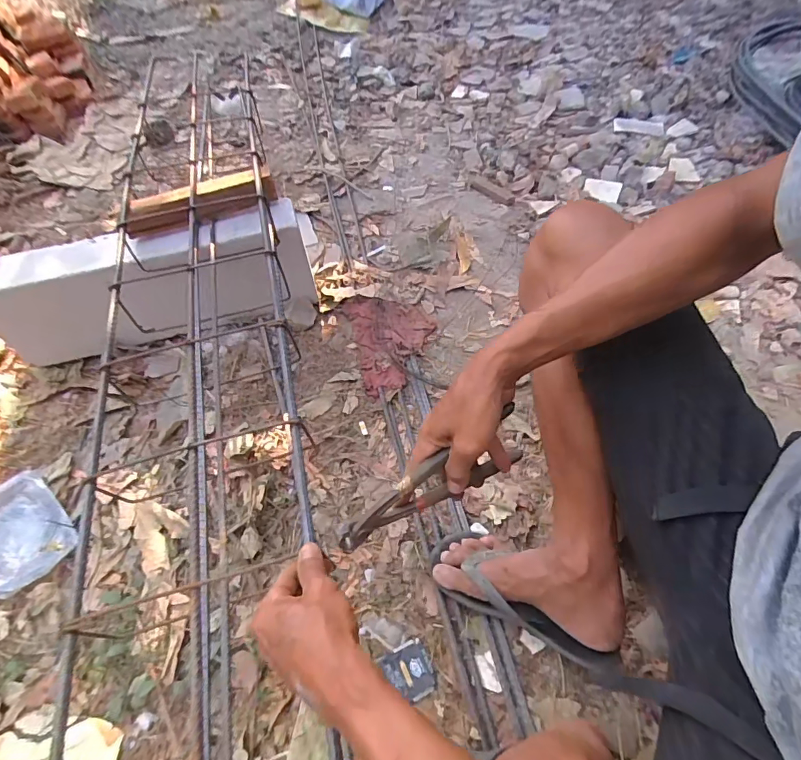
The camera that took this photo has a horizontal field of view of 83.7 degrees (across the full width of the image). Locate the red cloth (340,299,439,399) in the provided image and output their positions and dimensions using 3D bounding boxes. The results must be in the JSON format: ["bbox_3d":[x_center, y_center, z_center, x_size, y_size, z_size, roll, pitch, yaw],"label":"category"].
[{"bbox_3d":[-0.013,-0.089,0.920,0.171,0.017,0.235,-14,58,-10],"label":"red cloth"}]

